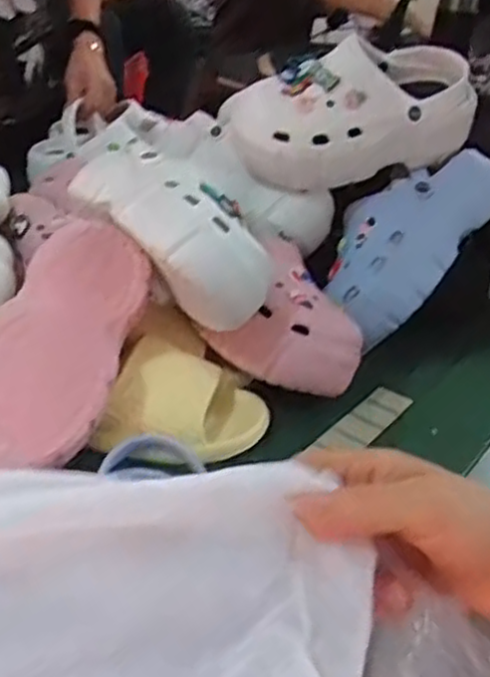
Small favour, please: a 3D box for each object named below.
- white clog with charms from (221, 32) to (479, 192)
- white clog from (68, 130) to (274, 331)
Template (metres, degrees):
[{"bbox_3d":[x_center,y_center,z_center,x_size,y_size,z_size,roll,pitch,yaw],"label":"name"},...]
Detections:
[{"bbox_3d":[0.106,-0.230,0.758,0.231,0.127,0.100,-9,36,-19],"label":"white clog with charms"},{"bbox_3d":[-0.070,-0.112,0.680,0.099,0.086,0.244,-20,54,-32],"label":"white clog"}]

